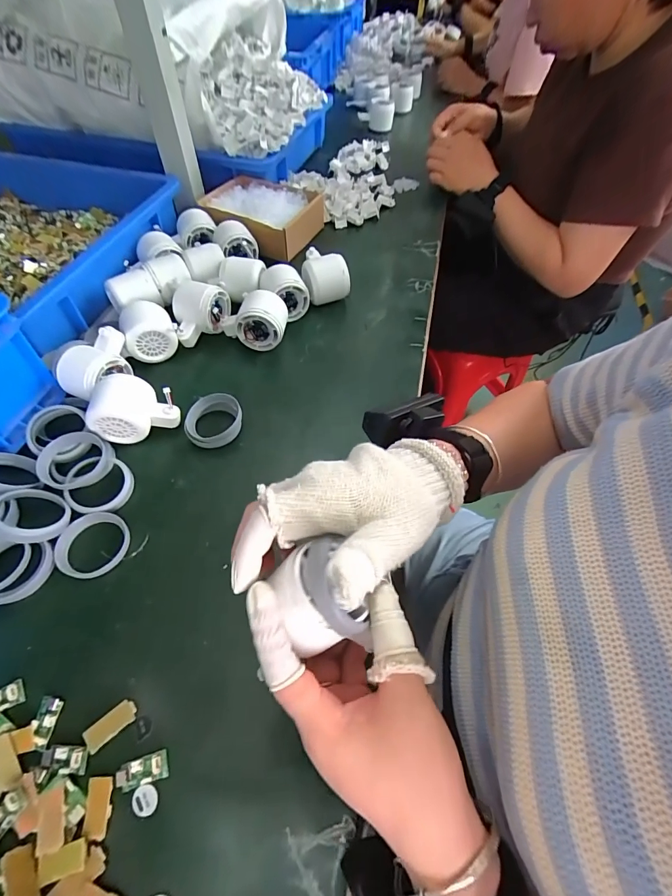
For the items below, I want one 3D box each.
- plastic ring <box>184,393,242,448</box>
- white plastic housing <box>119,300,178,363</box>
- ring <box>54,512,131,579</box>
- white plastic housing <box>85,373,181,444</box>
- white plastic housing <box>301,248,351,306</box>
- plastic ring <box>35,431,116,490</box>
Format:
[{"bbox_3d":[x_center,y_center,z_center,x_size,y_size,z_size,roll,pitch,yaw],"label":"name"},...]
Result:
[{"bbox_3d":[-0.130,-0.027,0.418,0.058,0.023,0.058,1,56,-1],"label":"plastic ring"},{"bbox_3d":[-0.222,-0.138,0.466,0.057,0.055,0.051,-20,59,-15],"label":"white plastic housing"},{"bbox_3d":[-0.217,0.086,0.349,0.057,0.011,0.058,1,56,-1],"label":"ring"},{"bbox_3d":[-0.206,-0.041,0.403,0.081,0.056,0.054,-11,57,-9],"label":"white plastic housing"},{"bbox_3d":[-0.016,-0.238,0.542,0.062,0.052,0.067,-7,56,-6],"label":"white plastic housing"},{"bbox_3d":[-0.254,0.013,0.381,0.057,0.015,0.064,41,67,11],"label":"plastic ring"}]

